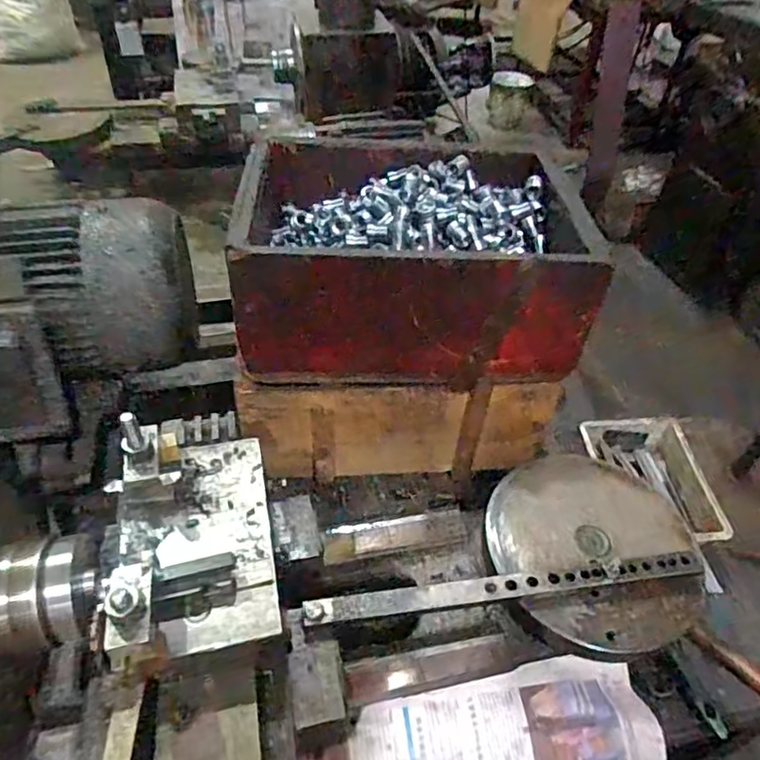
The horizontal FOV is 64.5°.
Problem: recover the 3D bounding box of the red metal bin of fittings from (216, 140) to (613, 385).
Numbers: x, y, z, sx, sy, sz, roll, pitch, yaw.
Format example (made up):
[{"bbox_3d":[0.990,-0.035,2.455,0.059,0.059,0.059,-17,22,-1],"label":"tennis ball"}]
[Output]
[{"bbox_3d":[0.034,-0.129,0.660,0.340,0.148,0.245,2,44,-1],"label":"red metal bin of fittings"}]

